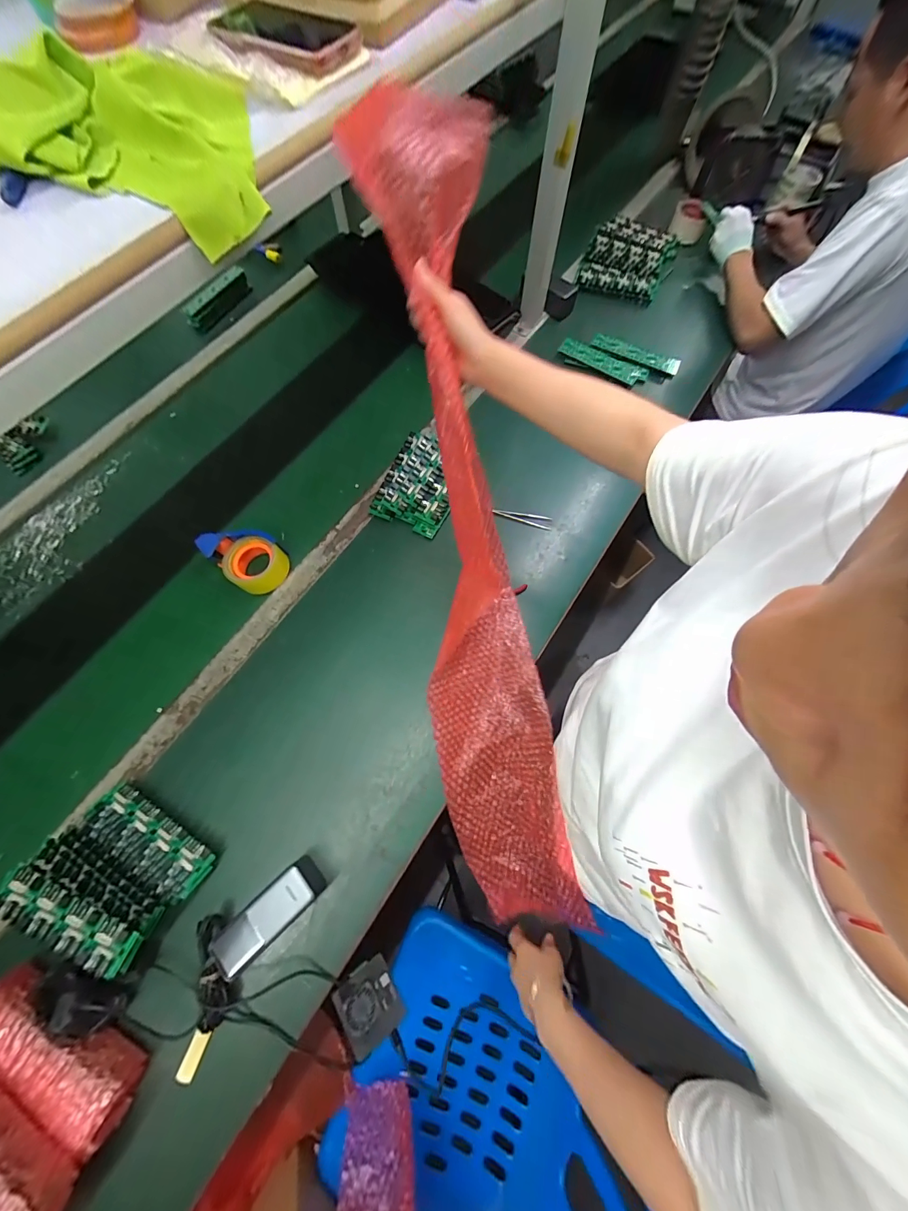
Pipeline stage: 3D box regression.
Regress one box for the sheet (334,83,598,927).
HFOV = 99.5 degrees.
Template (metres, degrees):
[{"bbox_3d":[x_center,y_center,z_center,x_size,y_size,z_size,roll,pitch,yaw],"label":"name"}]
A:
[{"bbox_3d":[0.030,-0.013,0.539,0.166,0.193,0.972,-9,104,-3],"label":"sheet"}]

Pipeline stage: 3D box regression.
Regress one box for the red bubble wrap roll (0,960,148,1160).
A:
[{"bbox_3d":[-0.466,0.518,0.449,0.212,0.062,0.060,27,73,9],"label":"red bubble wrap roll"}]

